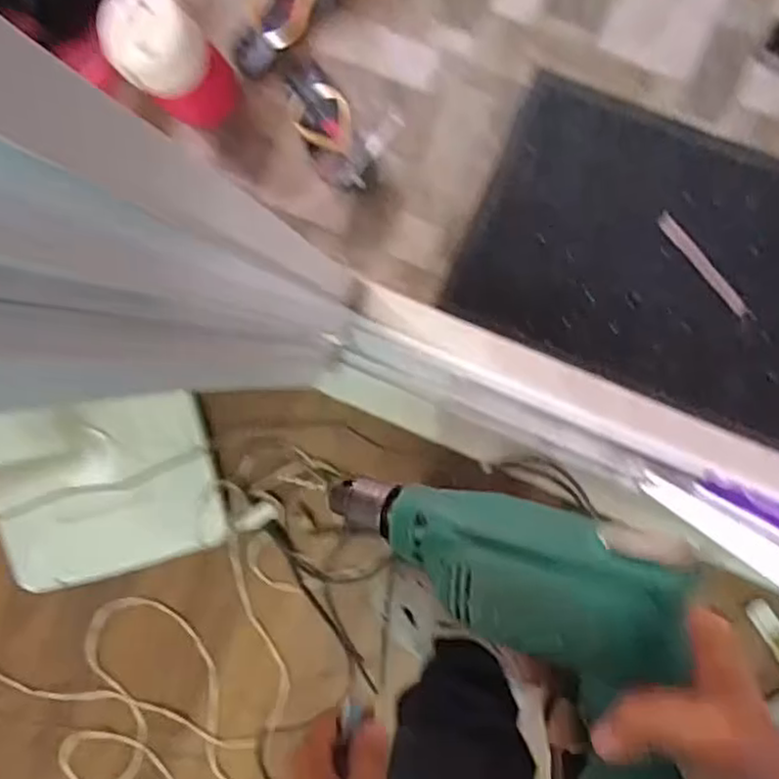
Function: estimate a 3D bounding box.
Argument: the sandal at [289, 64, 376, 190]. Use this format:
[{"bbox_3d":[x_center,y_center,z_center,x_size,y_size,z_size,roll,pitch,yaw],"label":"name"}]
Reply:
[{"bbox_3d":[-0.103,-0.419,1.075,0.087,0.064,0.226,-26,88,6],"label":"sandal"}]

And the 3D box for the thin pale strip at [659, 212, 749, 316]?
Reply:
[{"bbox_3d":[0.472,-0.188,1.044,0.021,0.005,0.193,-40,91,-1],"label":"thin pale strip"}]

